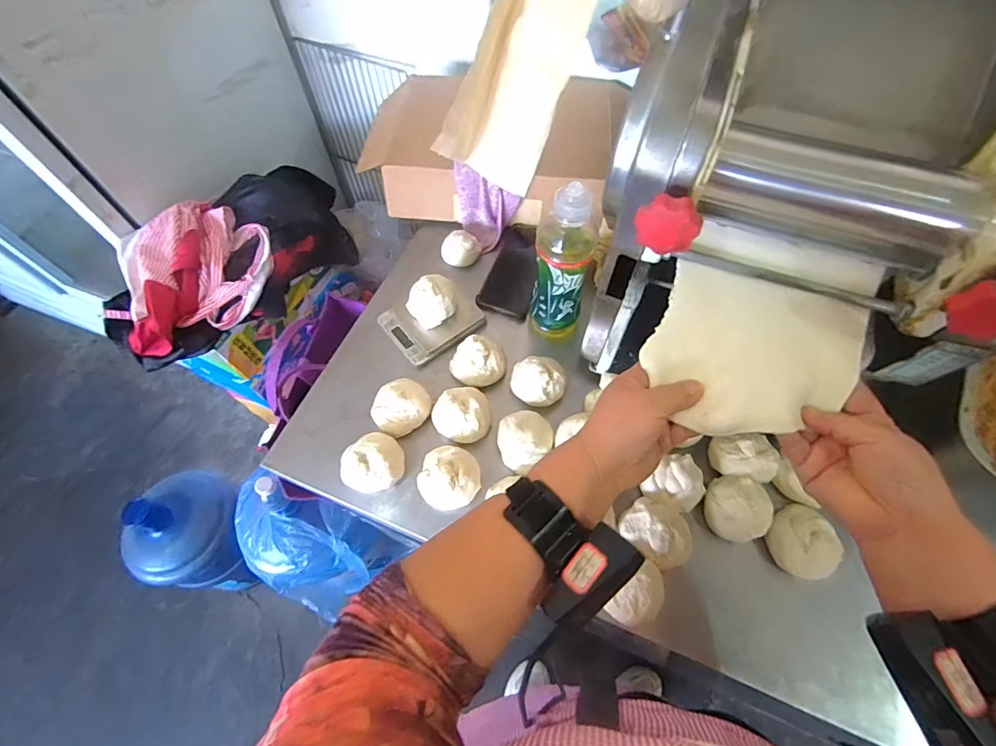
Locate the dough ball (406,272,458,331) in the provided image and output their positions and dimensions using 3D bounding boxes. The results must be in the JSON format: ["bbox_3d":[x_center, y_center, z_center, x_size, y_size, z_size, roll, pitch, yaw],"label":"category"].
[{"bbox_3d":[-0.092,-0.095,0.626,0.068,0.070,0.056,-11,62,-6],"label":"dough ball"}]

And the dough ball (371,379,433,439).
[{"bbox_3d":[-0.121,0.044,0.566,0.074,0.047,0.062,-24,64,-13],"label":"dough ball"}]

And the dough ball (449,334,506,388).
[{"bbox_3d":[-0.024,-0.016,0.595,0.069,0.046,0.068,0,61,0],"label":"dough ball"}]

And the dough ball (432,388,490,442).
[{"bbox_3d":[-0.044,0.052,0.563,0.070,0.041,0.066,0,61,0],"label":"dough ball"}]

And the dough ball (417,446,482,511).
[{"bbox_3d":[-0.055,0.122,0.521,0.068,0.038,0.067,0,61,0],"label":"dough ball"}]

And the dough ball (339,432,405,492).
[{"bbox_3d":[-0.146,0.110,0.532,0.073,0.051,0.059,-39,68,-19],"label":"dough ball"}]

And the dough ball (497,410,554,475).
[{"bbox_3d":[0.033,0.084,0.548,0.074,0.039,0.070,0,61,0],"label":"dough ball"}]

